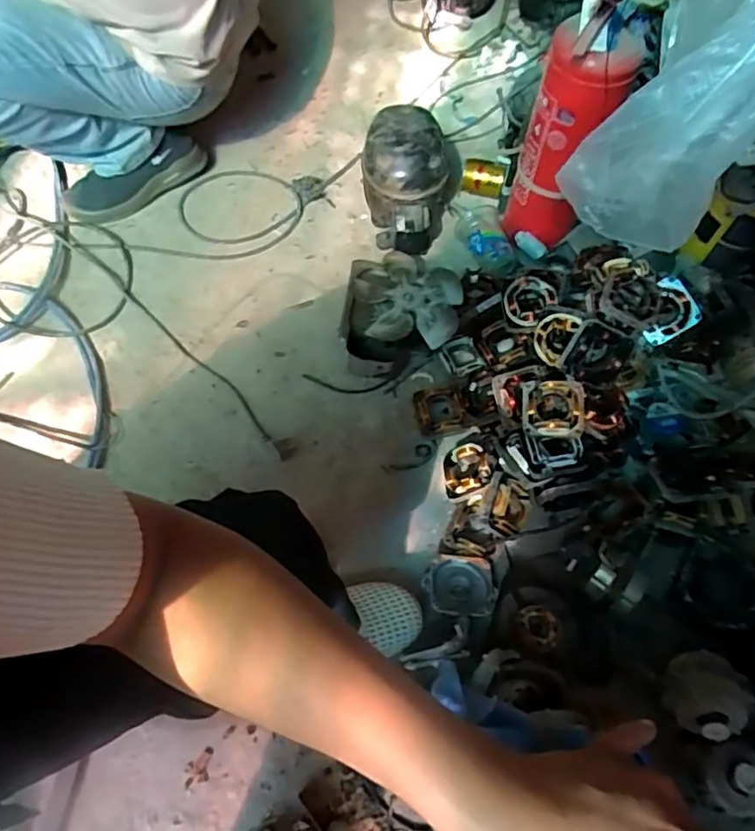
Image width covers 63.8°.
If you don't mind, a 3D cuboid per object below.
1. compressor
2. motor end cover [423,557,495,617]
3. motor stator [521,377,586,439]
[{"bbox_3d":[0.045,-0.398,1.064,0.144,0.177,0.213,6,64,0],"label":"compressor"},{"bbox_3d":[0.116,0.238,0.840,0.098,0.045,0.087,5,64,0],"label":"motor end cover"},{"bbox_3d":[0.245,-0.009,0.844,0.084,0.033,0.082,-1,63,-4],"label":"motor stator"}]

